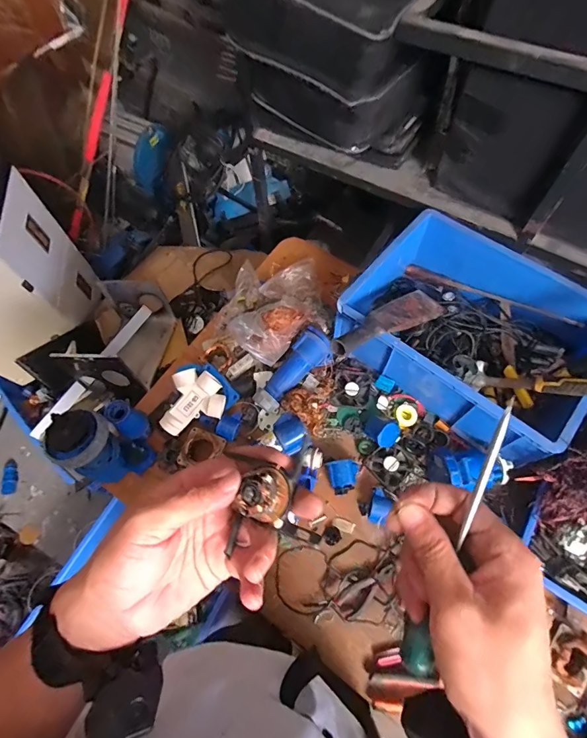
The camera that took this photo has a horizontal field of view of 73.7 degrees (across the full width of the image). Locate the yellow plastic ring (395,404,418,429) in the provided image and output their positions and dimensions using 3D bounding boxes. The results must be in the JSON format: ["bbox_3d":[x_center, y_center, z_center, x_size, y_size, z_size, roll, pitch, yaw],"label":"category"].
[{"bbox_3d":[0.244,0.101,0.851,0.047,0.008,0.046,-35,72,19],"label":"yellow plastic ring"}]

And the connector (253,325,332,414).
[{"bbox_3d":[0.000,0.000,0.853,0.069,0.056,0.207,39,70,18],"label":"connector"}]

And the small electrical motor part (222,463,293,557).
[{"bbox_3d":[-0.017,0.076,0.229,0.034,0.020,0.031,-25,66,-11],"label":"small electrical motor part"}]

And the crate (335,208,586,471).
[{"bbox_3d":[0.383,-0.084,0.855,0.479,0.171,0.371,36,69,17],"label":"crate"}]

